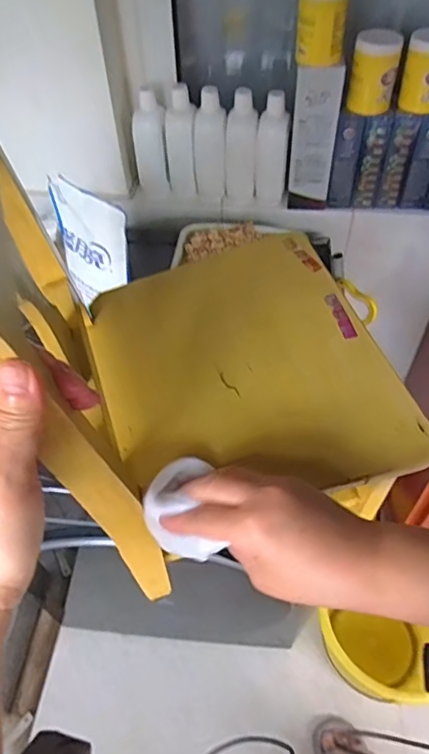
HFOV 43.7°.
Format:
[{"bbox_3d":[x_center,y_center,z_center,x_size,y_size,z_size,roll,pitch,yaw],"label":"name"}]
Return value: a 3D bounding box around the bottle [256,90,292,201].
[{"bbox_3d":[0.101,-0.394,0.935,0.053,0.171,0.048,-3,52,1],"label":"bottle"}]

